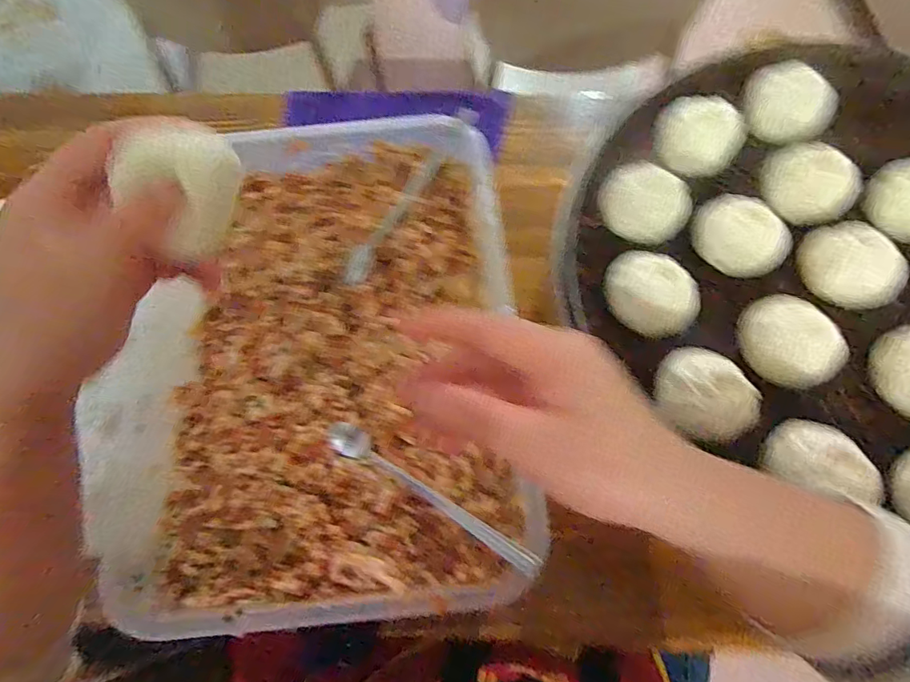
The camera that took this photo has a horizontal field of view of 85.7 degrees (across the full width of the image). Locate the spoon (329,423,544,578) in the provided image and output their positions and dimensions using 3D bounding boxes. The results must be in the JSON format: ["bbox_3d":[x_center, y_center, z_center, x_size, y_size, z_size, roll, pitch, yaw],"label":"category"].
[{"bbox_3d":[-0.020,0.105,0.336,0.176,0.013,0.021,27,71,25],"label":"spoon"}]

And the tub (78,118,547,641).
[{"bbox_3d":[-0.104,0.001,0.375,0.292,0.082,0.379,-4,69,0],"label":"tub"}]

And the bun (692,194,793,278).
[{"bbox_3d":[0.242,-0.090,0.416,0.060,0.029,0.076,-32,71,-11],"label":"bun"}]

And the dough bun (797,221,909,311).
[{"bbox_3d":[0.323,-0.064,0.400,0.060,0.034,0.078,-20,70,-7],"label":"dough bun"}]

